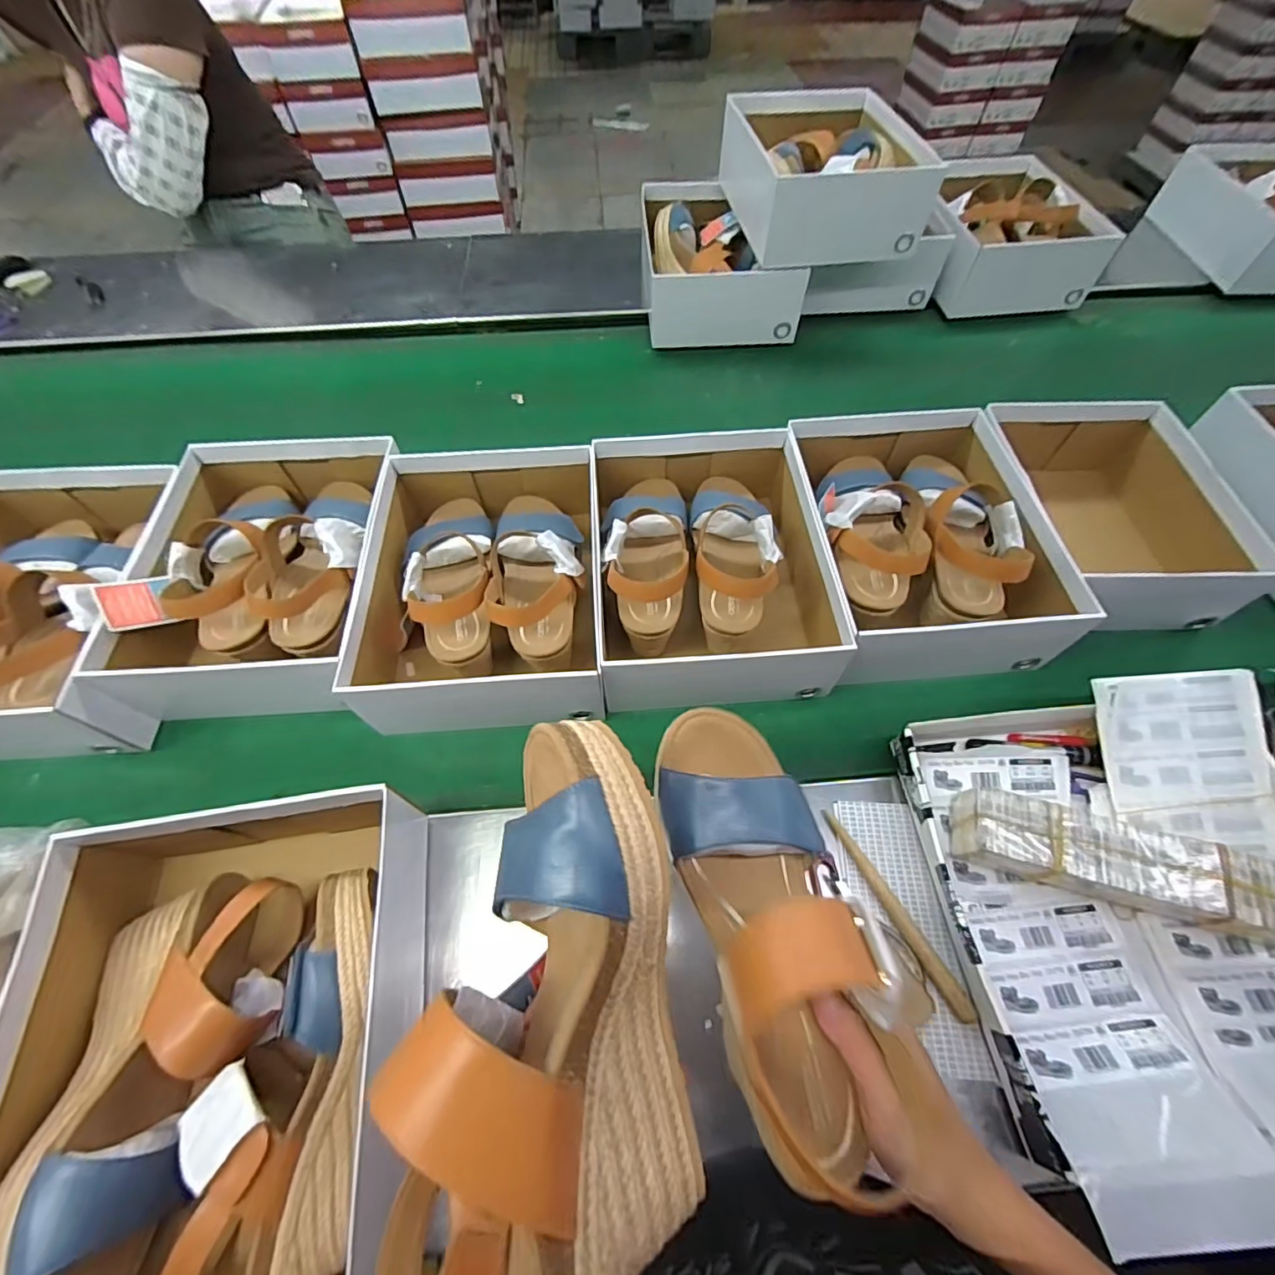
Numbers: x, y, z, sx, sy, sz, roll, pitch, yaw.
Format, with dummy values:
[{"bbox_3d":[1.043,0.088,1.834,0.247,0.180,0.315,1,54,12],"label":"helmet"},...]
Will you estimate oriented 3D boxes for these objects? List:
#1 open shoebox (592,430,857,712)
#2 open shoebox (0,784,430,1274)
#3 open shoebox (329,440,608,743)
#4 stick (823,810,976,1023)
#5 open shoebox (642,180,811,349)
[{"bbox_3d":[0.076,-0.084,0.608,0.242,0.125,0.296,-1,58,-5],"label":"open shoebox"},{"bbox_3d":[-0.286,0.288,0.389,0.233,0.120,0.304,-5,58,-7],"label":"open shoebox"},{"bbox_3d":[-0.165,-0.060,0.605,0.233,0.144,0.313,-3,58,-6],"label":"open shoebox"},{"bbox_3d":[0.216,0.227,0.463,0.016,0.009,0.176,-22,62,-17],"label":"stick"},{"bbox_3d":[0.127,-0.615,0.909,0.221,0.120,0.278,-2,58,-6],"label":"open shoebox"}]

